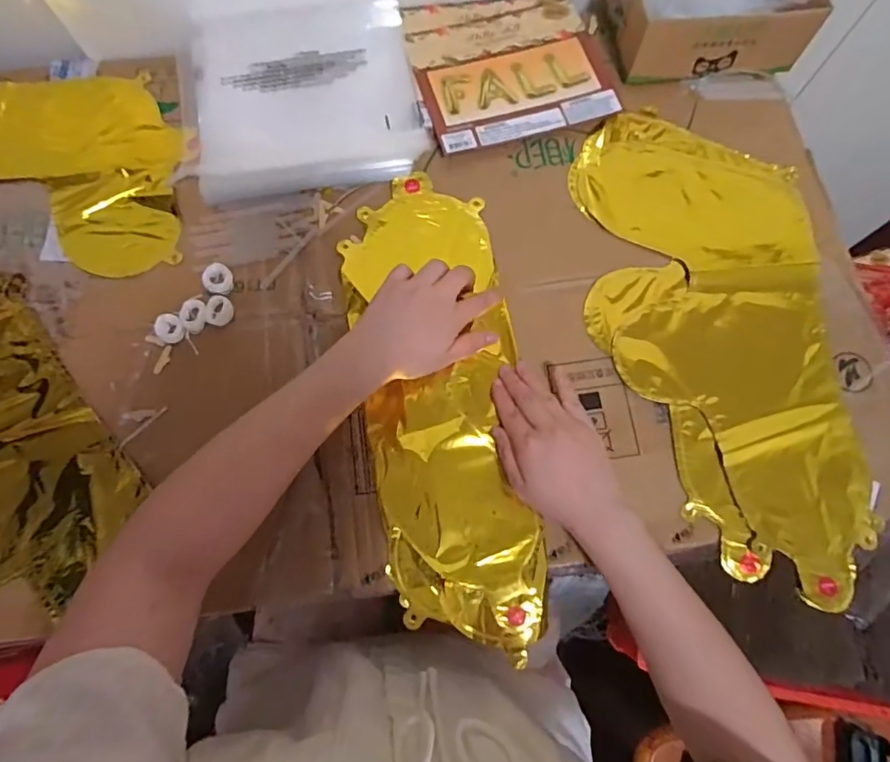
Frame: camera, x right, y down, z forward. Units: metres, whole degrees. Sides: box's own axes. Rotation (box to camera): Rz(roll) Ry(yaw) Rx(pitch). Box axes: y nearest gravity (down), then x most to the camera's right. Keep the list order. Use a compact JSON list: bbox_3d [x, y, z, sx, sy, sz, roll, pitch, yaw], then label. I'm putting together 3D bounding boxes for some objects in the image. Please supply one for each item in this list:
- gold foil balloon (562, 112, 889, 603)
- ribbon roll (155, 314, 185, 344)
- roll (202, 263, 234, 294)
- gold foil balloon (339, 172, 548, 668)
[{"bbox_3d":[0.245,-0.049,0.476,0.212,0.023,0.441,-3,77,-1],"label":"gold foil balloon"},{"bbox_3d":[-0.244,-0.046,0.470,0.023,0.008,0.024,0,74,1],"label":"ribbon roll"},{"bbox_3d":[-0.208,-0.093,0.487,0.027,0.010,0.029,0,74,1],"label":"roll"},{"bbox_3d":[-0.005,0.013,0.469,0.137,0.019,0.416,-8,76,-2],"label":"gold foil balloon"}]

